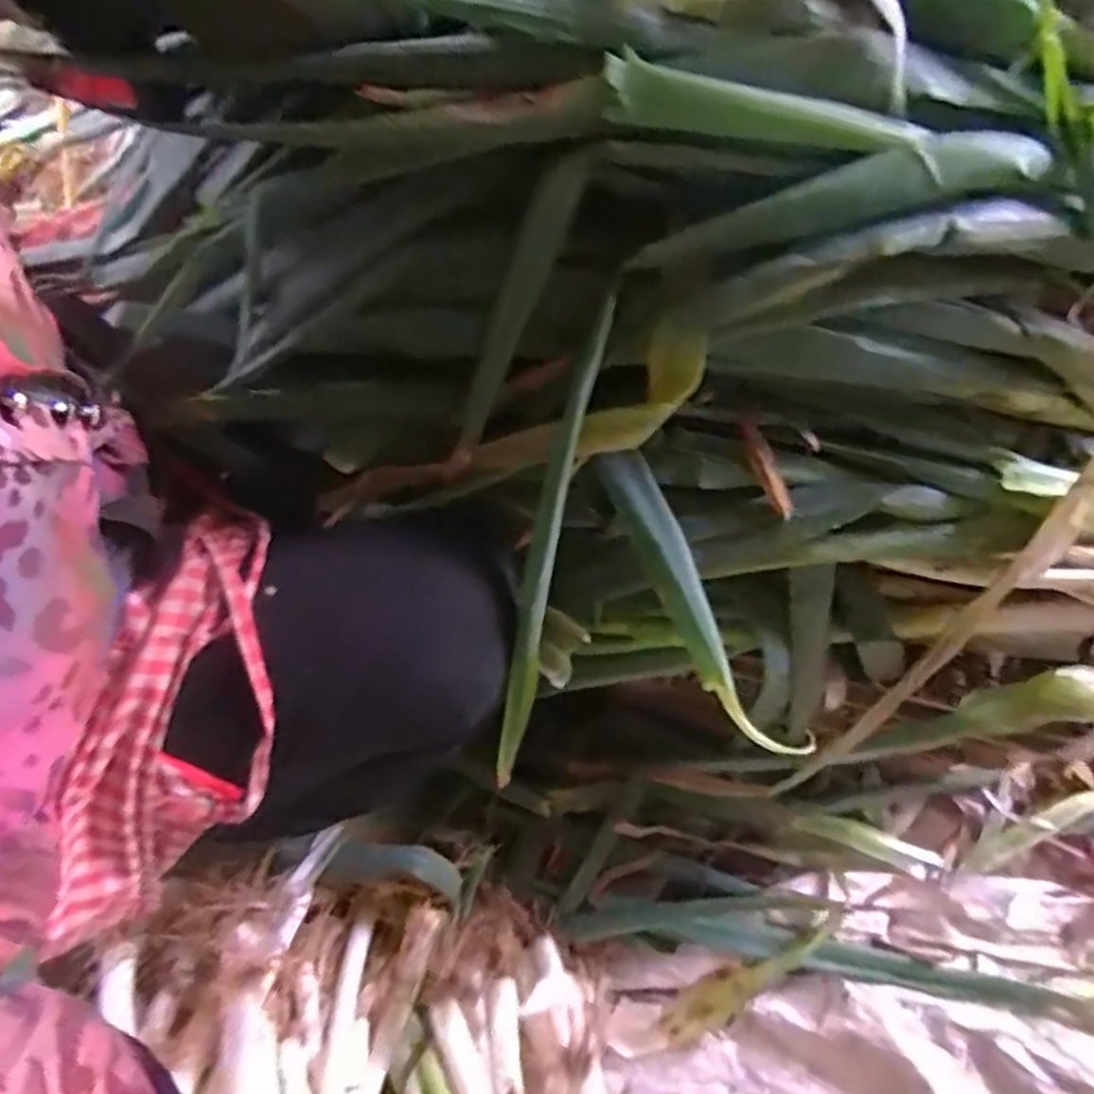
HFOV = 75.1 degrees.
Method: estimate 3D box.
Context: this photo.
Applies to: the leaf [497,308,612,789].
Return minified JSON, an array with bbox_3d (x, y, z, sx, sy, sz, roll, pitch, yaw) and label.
[{"bbox_3d":[-0.004,0.013,0.449,0.022,0.029,0.314,13,106,6],"label":"leaf"}]

